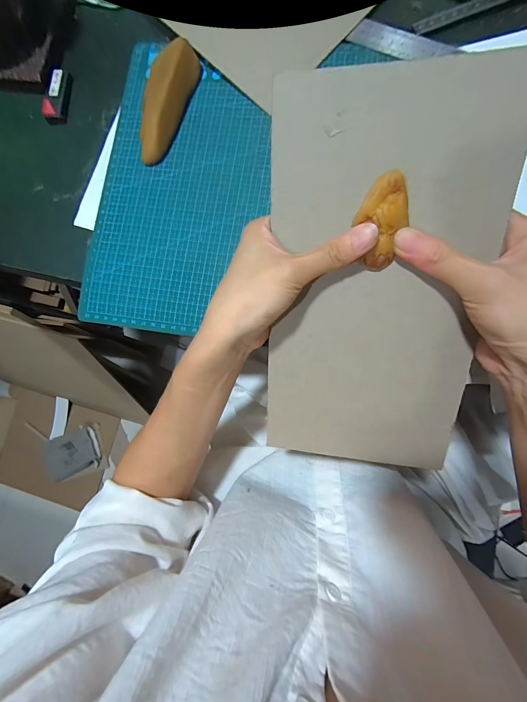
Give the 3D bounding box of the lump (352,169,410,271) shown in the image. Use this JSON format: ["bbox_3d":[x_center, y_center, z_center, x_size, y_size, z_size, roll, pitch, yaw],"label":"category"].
[{"bbox_3d":[0.076,-0.081,0.189,0.033,0.009,0.057,0,118,7],"label":"lump"}]

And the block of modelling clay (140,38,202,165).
[{"bbox_3d":[-0.096,-0.240,0.284,0.031,0.024,0.112,21,88,9],"label":"block of modelling clay"}]

